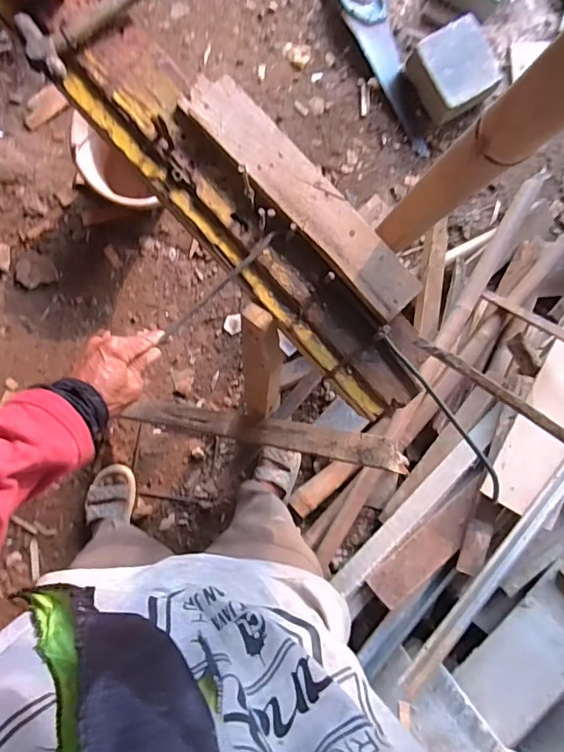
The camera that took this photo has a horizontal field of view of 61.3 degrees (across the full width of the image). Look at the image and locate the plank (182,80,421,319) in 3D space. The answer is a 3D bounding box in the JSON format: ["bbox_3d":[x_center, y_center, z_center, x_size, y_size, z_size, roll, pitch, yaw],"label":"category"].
[{"bbox_3d":[0.021,-0.198,0.519,0.061,0.017,0.325,-44,92,-5],"label":"plank"}]

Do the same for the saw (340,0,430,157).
[{"bbox_3d":[0.307,-0.899,1.384,0.114,0.031,0.539,-22,90,-5],"label":"saw"}]

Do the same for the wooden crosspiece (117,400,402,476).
[{"bbox_3d":[-0.080,0.113,1.008,0.689,0.029,0.063,6,87,31],"label":"wooden crosspiece"}]

